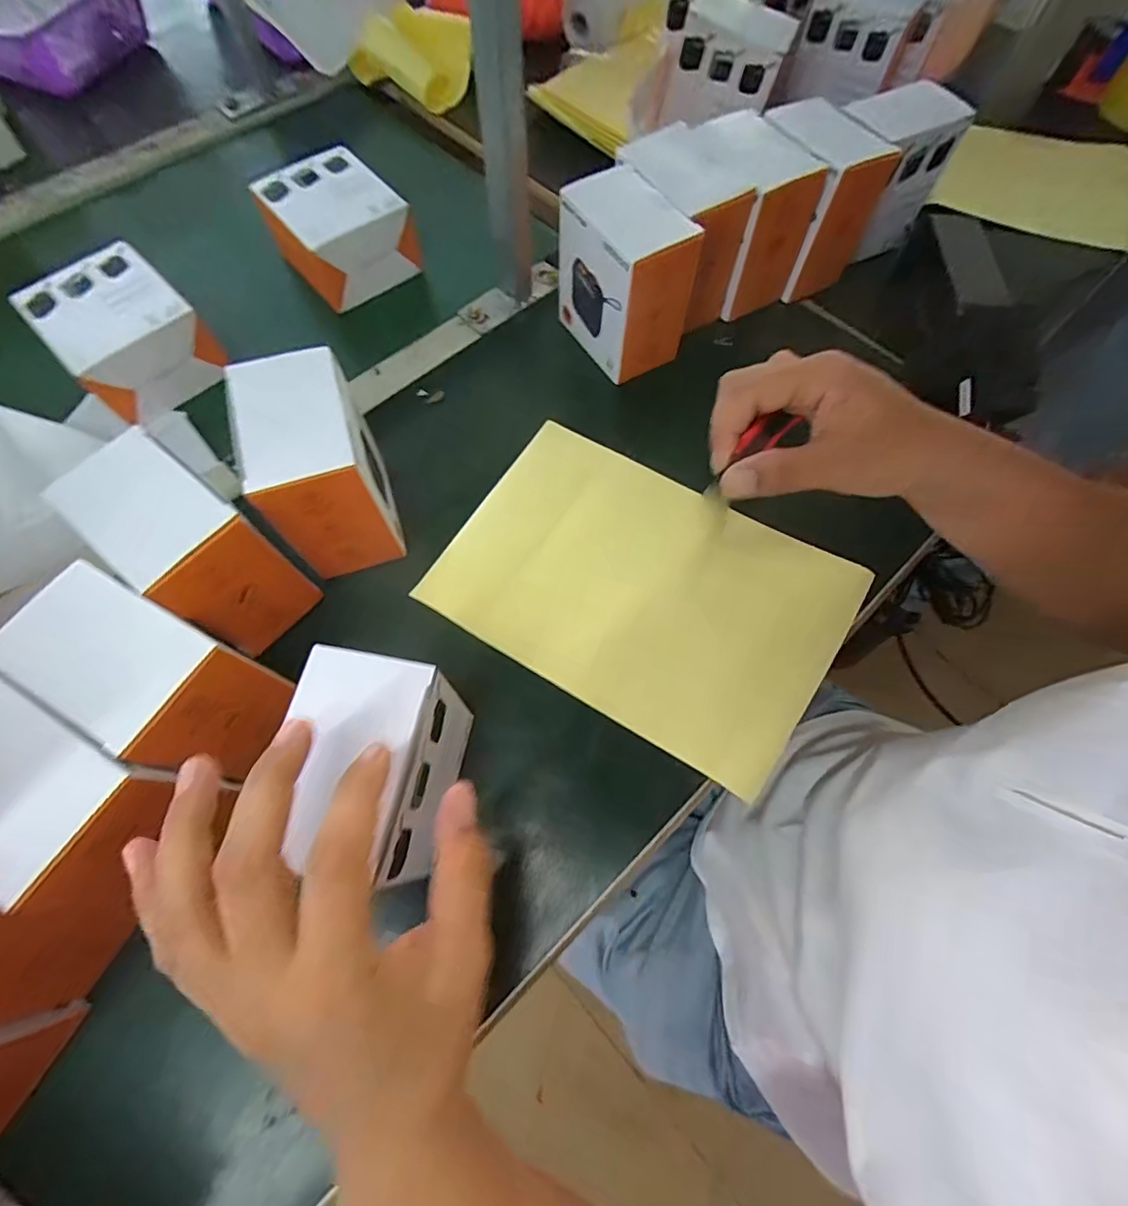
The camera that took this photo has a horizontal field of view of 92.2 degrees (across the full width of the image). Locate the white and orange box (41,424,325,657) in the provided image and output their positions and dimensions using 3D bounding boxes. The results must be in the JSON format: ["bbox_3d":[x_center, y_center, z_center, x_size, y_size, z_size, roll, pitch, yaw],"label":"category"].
[{"bbox_3d":[-0.228,-0.033,0.346,0.101,0.116,0.067,36,72,12],"label":"white and orange box"}]

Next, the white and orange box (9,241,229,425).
[{"bbox_3d":[-0.365,-0.225,0.454,0.121,0.056,0.100,42,74,14],"label":"white and orange box"}]

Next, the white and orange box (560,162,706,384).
[{"bbox_3d":[0.049,-0.270,0.448,0.068,0.114,0.107,-31,72,-12],"label":"white and orange box"}]

